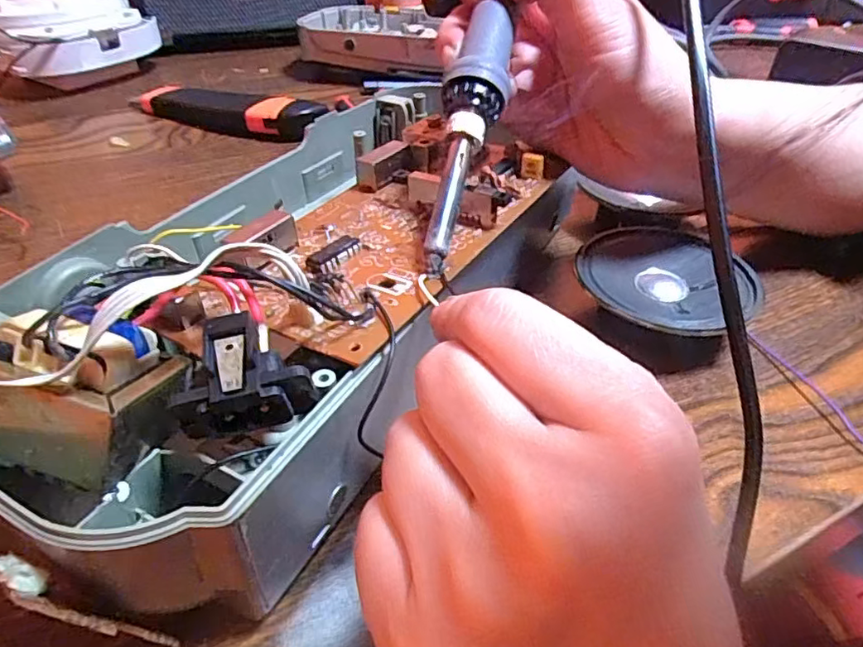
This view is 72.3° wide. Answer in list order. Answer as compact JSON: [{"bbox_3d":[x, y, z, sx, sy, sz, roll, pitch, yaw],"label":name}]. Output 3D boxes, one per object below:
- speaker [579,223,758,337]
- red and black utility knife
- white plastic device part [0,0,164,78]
[{"bbox_3d":[0.099,-0.012,0.255,0.073,0.023,0.073,1,39,0],"label":"speaker"},{"bbox_3d":[-0.148,-0.156,0.427,0.144,0.024,0.034,17,41,18],"label":"red and black utility knife"},{"bbox_3d":[-0.322,-0.248,0.499,0.141,0.068,0.146,25,45,27],"label":"white plastic device part"}]

